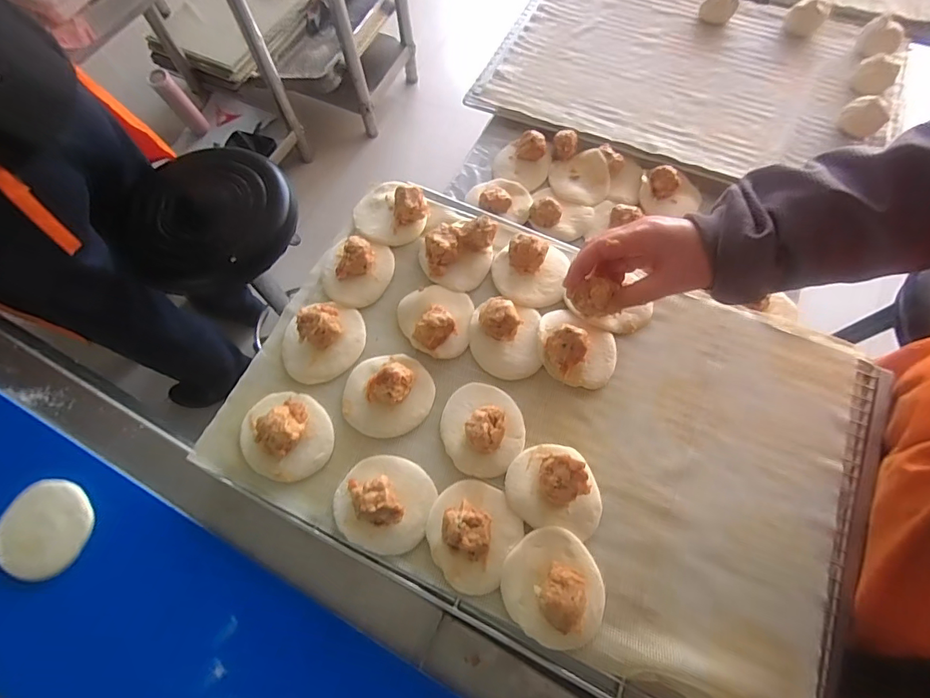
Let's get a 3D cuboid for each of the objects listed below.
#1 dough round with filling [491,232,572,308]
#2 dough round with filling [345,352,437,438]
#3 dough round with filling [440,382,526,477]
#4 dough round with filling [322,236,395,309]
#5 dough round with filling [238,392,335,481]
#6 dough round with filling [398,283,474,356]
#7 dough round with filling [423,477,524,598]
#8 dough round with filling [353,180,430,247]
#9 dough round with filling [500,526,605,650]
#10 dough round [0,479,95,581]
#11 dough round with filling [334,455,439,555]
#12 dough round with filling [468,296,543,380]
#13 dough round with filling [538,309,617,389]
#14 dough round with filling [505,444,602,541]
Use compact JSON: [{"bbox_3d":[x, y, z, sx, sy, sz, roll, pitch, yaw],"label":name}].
[{"bbox_3d":[0.073,-0.093,0.501,0.081,0.030,0.083,-1,67,2],"label":"dough round with filling"},{"bbox_3d":[-0.080,0.042,0.454,0.090,0.035,0.084,-1,67,2],"label":"dough round with filling"},{"bbox_3d":[0.017,0.074,0.436,0.079,0.036,0.090,-22,68,-7],"label":"dough round with filling"},{"bbox_3d":[-0.125,-0.093,0.510,0.080,0.031,0.078,-1,67,2],"label":"dough round with filling"},{"bbox_3d":[-0.180,0.082,0.442,0.092,0.034,0.085,-1,67,2],"label":"dough round with filling"},{"bbox_3d":[-0.033,-0.035,0.483,0.080,0.034,0.082,-1,67,2],"label":"dough round with filling"},{"bbox_3d":[0.005,0.164,0.402,0.080,0.038,0.087,-1,67,2],"label":"dough round with filling"},{"bbox_3d":[-0.092,-0.172,0.542,0.090,0.034,0.081,32,72,14],"label":"dough round with filling"},{"bbox_3d":[0.078,0.203,0.378,0.084,0.042,0.089,-1,67,2],"label":"dough round with filling"},{"bbox_3d":[-0.414,0.176,0.441,0.093,0.013,0.080,35,73,15],"label":"dough round"},{"bbox_3d":[-0.077,0.140,0.413,0.090,0.040,0.083,-1,67,2],"label":"dough round with filling"},{"bbox_3d":[0.042,-0.015,0.471,0.074,0.034,0.083,1,68,3],"label":"dough round with filling"},{"bbox_3d":[0.116,-0.003,0.463,0.086,0.037,0.068,26,71,12],"label":"dough round with filling"},{"bbox_3d":[0.084,0.126,0.414,0.087,0.040,0.075,11,68,7],"label":"dough round with filling"}]

